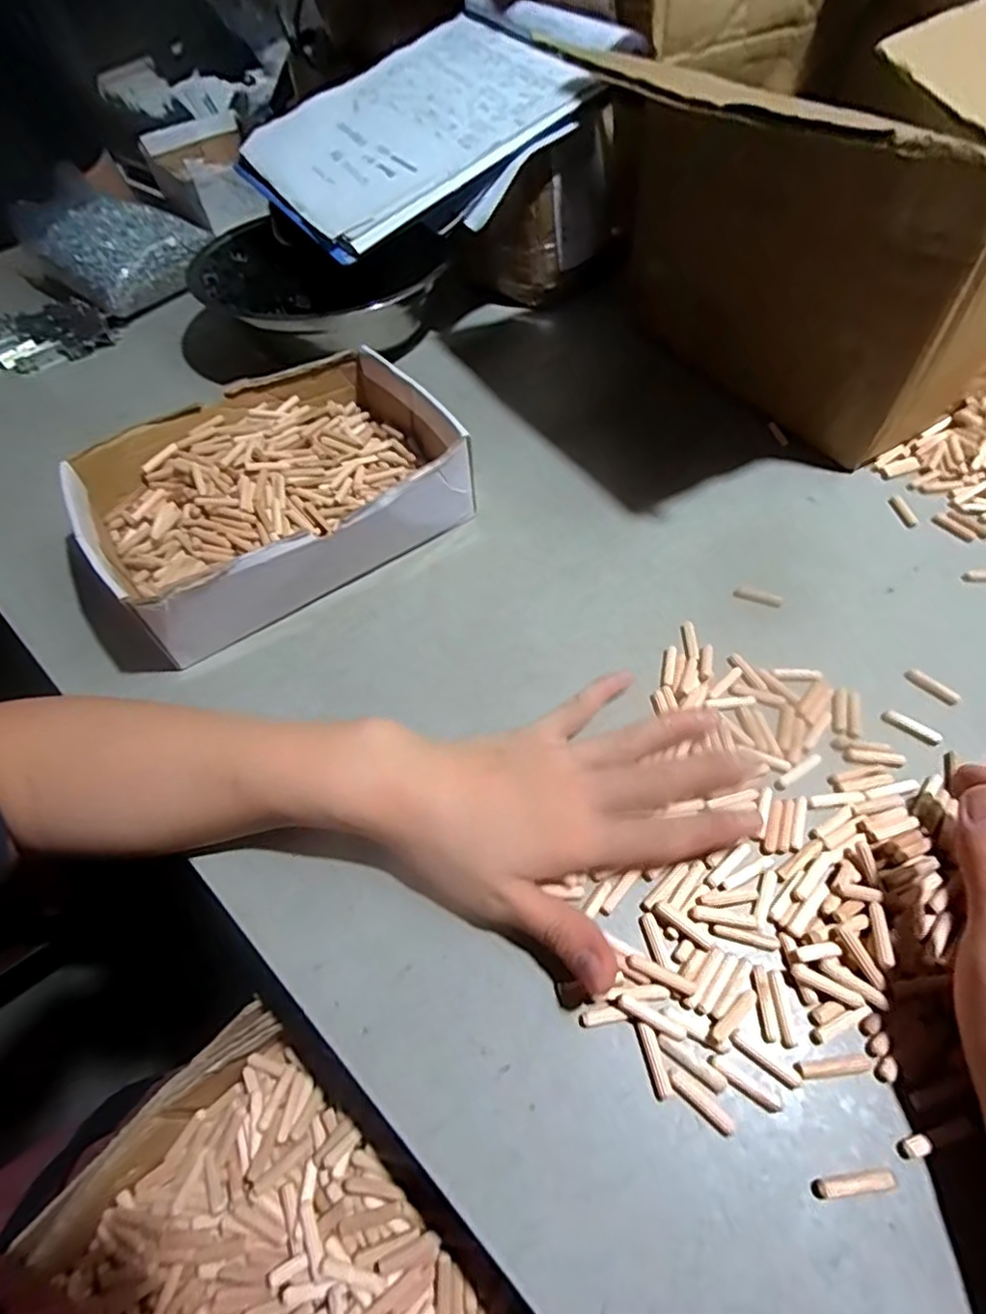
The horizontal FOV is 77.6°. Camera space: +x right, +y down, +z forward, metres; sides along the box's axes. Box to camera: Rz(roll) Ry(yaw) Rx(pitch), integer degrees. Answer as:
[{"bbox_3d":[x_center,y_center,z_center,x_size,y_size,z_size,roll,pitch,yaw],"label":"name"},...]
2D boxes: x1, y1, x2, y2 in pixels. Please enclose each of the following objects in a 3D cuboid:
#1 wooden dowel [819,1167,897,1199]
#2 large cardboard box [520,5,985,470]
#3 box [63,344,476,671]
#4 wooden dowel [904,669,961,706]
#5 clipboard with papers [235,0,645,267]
[{"bbox_3d":[0.139,0.200,0.233,0.028,0.004,0.007,-8,54,-2],"label":"wooden dowel"},{"bbox_3d":[0.286,-0.342,0.481,0.222,0.245,0.295,-28,57,-16],"label":"large cardboard box"},{"bbox_3d":[-0.155,-0.124,0.446,0.252,0.059,0.197,-34,59,-19],"label":"box"},{"bbox_3d":[0.258,0.018,0.360,0.030,0.006,0.007,36,64,25],"label":"wooden dowel"},{"bbox_3d":[-0.059,-0.493,0.565,0.315,0.033,0.230,-37,68,-4],"label":"clipboard with papers"}]

